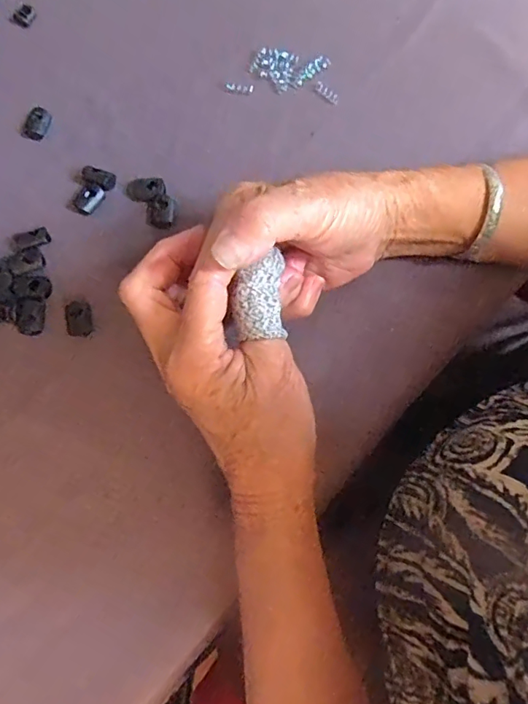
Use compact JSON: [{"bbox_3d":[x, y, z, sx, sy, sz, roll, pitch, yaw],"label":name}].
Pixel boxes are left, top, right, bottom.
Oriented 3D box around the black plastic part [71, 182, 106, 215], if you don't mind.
[{"bbox_3d":[-0.116,-0.101,0.333,0.016,0.006,0.020,33,77,7],"label":"black plastic part"}]

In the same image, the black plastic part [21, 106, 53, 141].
[{"bbox_3d":[-0.156,-0.158,0.348,0.017,0.004,0.024,19,75,4],"label":"black plastic part"}]

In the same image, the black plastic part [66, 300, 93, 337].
[{"bbox_3d":[-0.114,-0.021,0.308,0.015,0.004,0.023,-11,75,-4],"label":"black plastic part"}]

